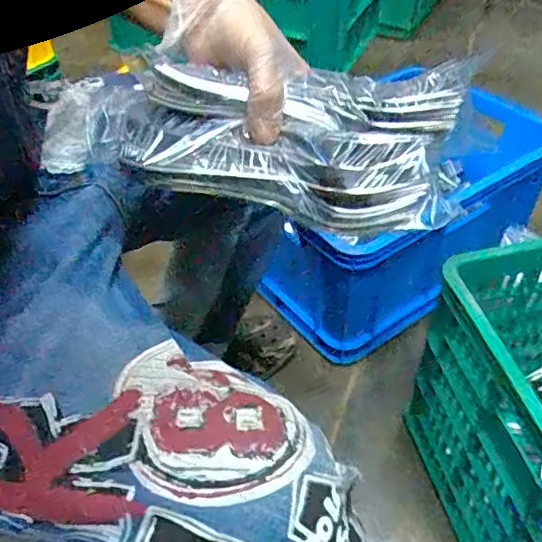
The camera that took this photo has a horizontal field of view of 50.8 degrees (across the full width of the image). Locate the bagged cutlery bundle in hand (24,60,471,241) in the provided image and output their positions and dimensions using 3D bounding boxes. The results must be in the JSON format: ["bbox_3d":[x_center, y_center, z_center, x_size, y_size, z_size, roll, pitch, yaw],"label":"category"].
[{"bbox_3d":[0.005,-0.092,0.398,0.235,0.060,0.116,15,75,14],"label":"bagged cutlery bundle in hand"}]

